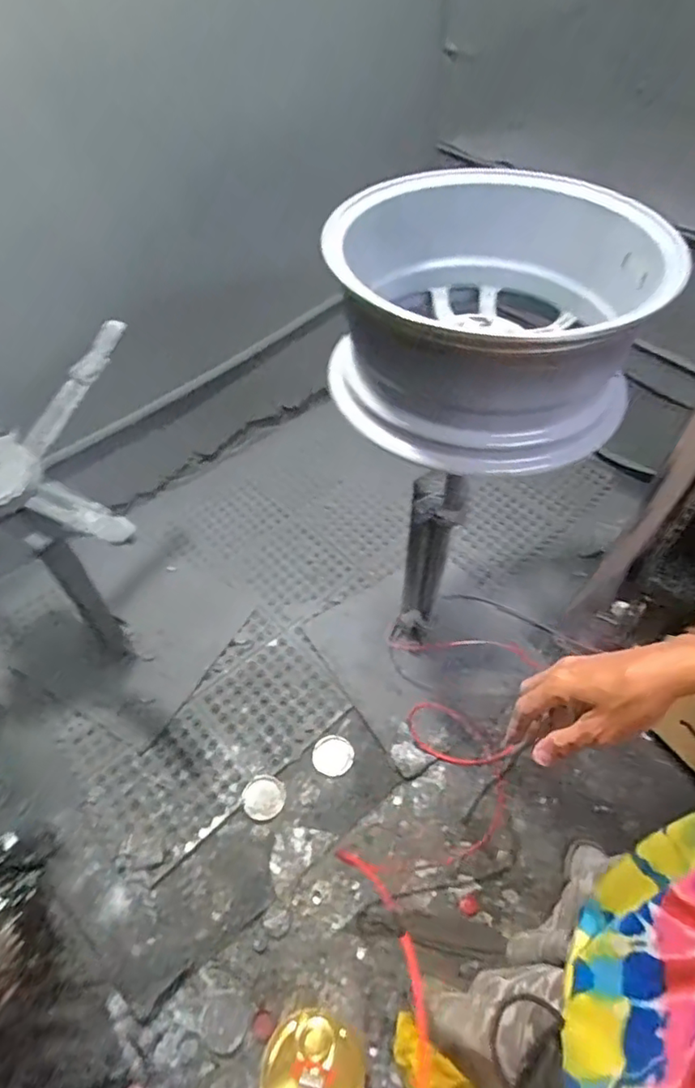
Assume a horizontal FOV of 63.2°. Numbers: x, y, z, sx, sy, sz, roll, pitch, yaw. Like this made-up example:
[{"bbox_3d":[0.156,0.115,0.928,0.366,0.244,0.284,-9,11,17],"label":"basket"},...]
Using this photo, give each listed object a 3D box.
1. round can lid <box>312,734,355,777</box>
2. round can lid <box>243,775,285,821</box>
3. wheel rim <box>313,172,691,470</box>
[{"bbox_3d":[-0.035,0.525,1.409,0.098,0.010,0.098,-2,55,3],"label":"round can lid"},{"bbox_3d":[-0.197,0.602,1.343,0.100,0.016,0.095,-2,55,3],"label":"round can lid"},{"bbox_3d":[0.197,-0.315,0.763,0.386,0.196,0.406,-2,55,3],"label":"wheel rim"}]

